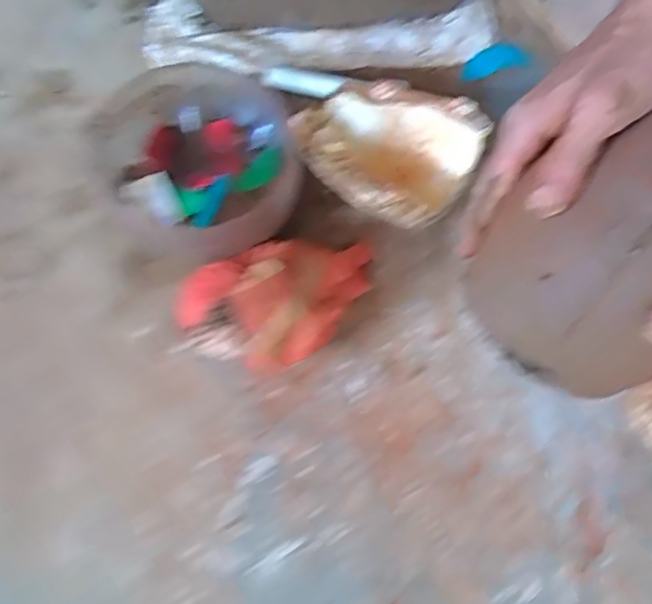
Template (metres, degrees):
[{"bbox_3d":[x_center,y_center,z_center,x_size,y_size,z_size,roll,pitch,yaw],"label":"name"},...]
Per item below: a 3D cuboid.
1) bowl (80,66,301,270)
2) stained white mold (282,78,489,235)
[{"bbox_3d":[-0.164,-0.171,0.824,0.249,0.119,0.248,1,68,-3],"label":"bowl"},{"bbox_3d":[0.072,-0.204,0.860,0.234,0.092,0.201,36,71,10],"label":"stained white mold"}]

